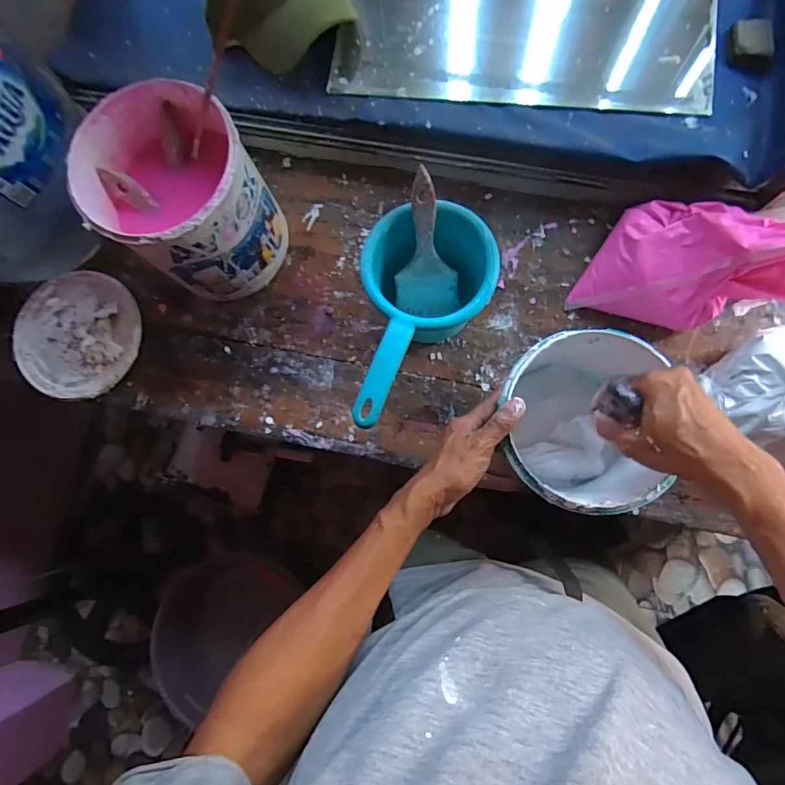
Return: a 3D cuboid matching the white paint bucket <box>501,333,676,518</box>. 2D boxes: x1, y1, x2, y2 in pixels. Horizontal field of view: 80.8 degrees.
[{"bbox_3d":[0.193,0.026,0.496,0.152,0.155,0.182,3,82,6],"label":"white paint bucket"}]

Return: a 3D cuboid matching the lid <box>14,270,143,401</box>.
[{"bbox_3d":[-0.451,-0.081,0.648,0.188,0.029,0.172,-1,82,6],"label":"lid"}]

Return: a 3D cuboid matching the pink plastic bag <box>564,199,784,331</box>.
[{"bbox_3d":[0.374,-0.157,0.528,0.311,0.084,0.151,0,81,36],"label":"pink plastic bag"}]

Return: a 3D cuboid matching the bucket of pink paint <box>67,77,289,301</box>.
[{"bbox_3d":[-0.244,-0.231,0.557,0.170,0.164,0.185,-1,82,6],"label":"bucket of pink paint"}]

